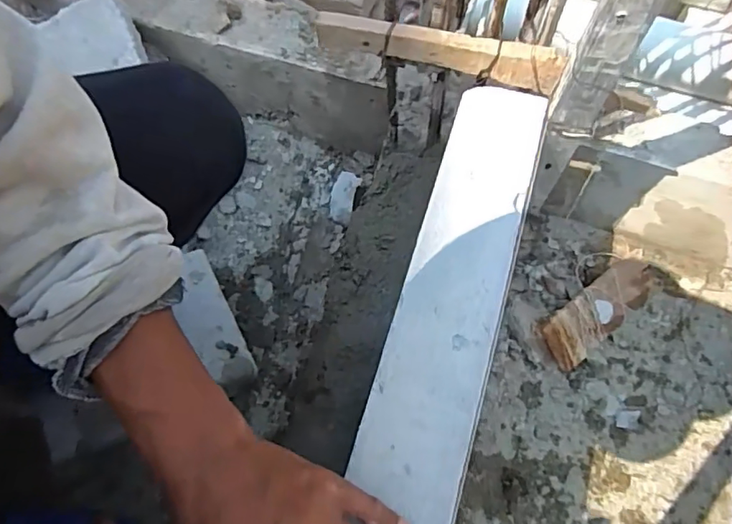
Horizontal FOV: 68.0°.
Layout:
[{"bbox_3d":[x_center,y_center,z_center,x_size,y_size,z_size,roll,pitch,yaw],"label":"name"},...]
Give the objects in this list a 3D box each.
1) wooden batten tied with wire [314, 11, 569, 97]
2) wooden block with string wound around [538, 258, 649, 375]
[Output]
[{"bbox_3d":[0.061,-0.185,0.472,0.213,0.036,0.018,15,68,6],"label":"wooden batten tied with wire"},{"bbox_3d":[0.322,0.064,0.746,0.195,0.021,0.081,-36,108,-16],"label":"wooden block with string wound around"}]

